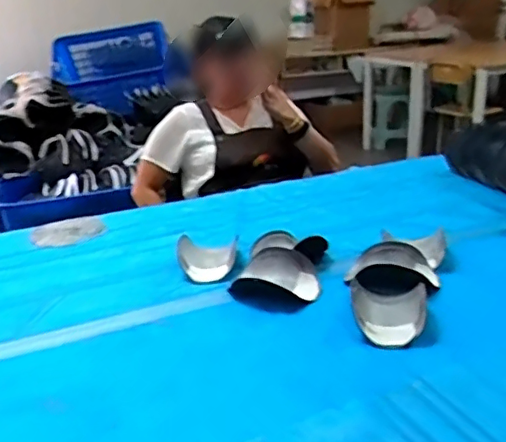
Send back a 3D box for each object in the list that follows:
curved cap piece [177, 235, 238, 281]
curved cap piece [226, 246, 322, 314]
[{"bbox_3d":[-0.079,0.058,1.005,0.106,0.038,0.143,-2,21,1],"label":"curved cap piece"},{"bbox_3d":[0.034,0.087,0.909,0.131,0.051,0.111,0,21,6],"label":"curved cap piece"}]

